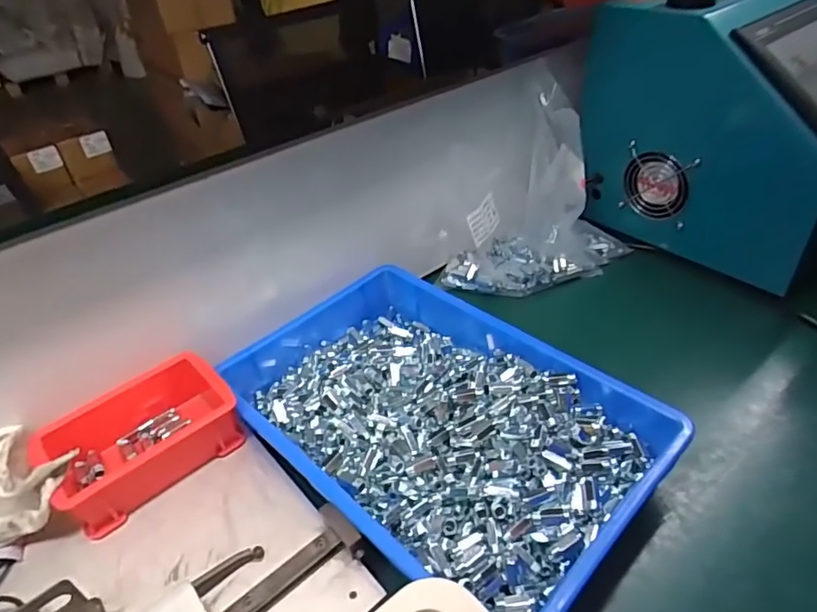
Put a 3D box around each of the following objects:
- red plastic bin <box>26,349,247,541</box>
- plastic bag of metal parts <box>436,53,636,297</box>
[{"bbox_3d":[-0.231,0.114,0.482,0.149,0.055,0.098,-32,46,-30],"label":"red plastic bin"},{"bbox_3d":[0.153,-0.136,0.667,0.234,0.211,0.115,-15,39,-12],"label":"plastic bag of metal parts"}]

